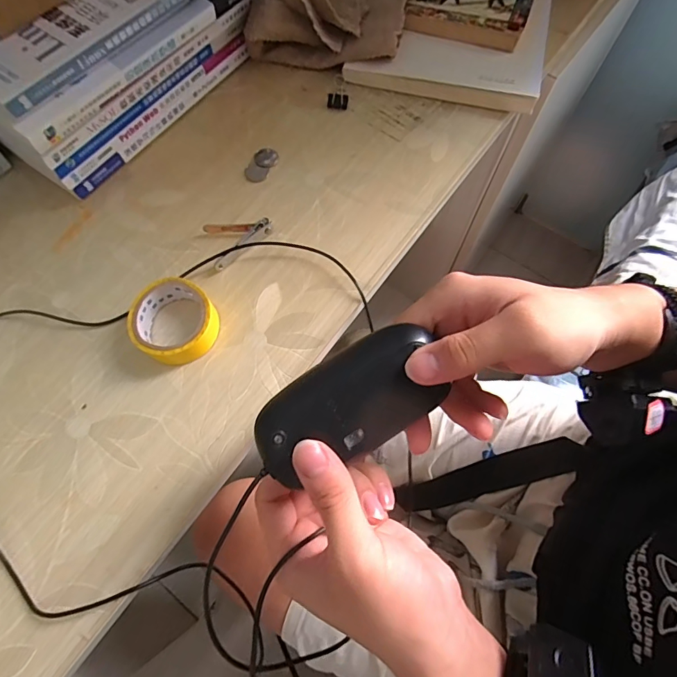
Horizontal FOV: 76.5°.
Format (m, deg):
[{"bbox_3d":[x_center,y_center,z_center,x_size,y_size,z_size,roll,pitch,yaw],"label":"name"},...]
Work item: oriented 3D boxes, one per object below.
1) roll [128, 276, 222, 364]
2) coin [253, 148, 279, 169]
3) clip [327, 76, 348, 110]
[{"bbox_3d":[-0.121,-0.011,0.321,0.061,0.025,0.059,0,70,0],"label":"roll"},{"bbox_3d":[-0.066,-0.165,0.391,0.022,0.004,0.020,6,70,2],"label":"coin"},{"bbox_3d":[0.001,-0.242,0.420,0.019,0.010,0.038,9,70,3],"label":"clip"}]

